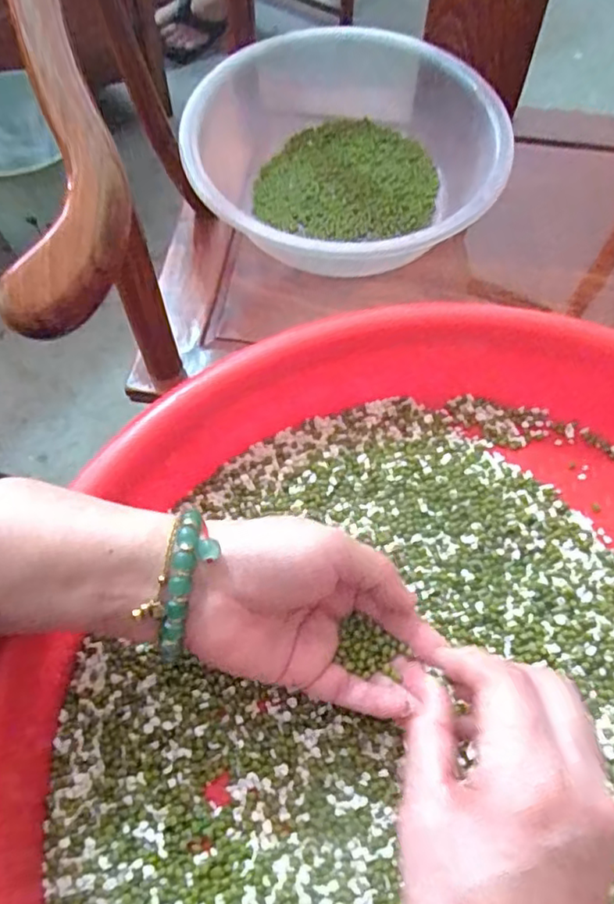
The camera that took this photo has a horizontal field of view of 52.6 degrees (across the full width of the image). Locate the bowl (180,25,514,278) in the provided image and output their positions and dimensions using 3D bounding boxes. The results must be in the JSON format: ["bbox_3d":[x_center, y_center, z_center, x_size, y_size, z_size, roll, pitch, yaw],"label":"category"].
[{"bbox_3d":[0.033,-0.290,0.608,0.281,0.102,0.296,0,65,-1],"label":"bowl"}]

